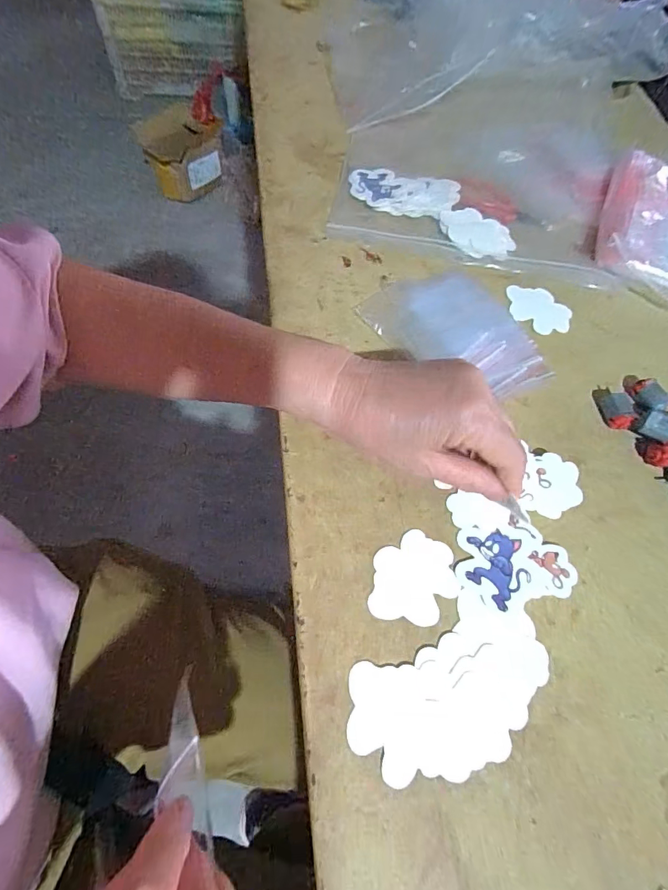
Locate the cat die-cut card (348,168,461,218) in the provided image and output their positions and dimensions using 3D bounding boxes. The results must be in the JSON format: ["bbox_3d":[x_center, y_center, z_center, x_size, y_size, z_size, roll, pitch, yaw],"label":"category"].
[{"bbox_3d":[0.074,-0.263,0.450,0.112,0.007,0.059,7,68,-2],"label":"cat die-cut card"}]

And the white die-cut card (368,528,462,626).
[{"bbox_3d":[0.053,0.084,0.278,0.054,0.004,0.057,11,63,0],"label":"white die-cut card"}]

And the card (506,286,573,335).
[{"bbox_3d":[0.190,-0.124,0.398,0.057,0.004,0.053,6,63,-2],"label":"card"}]

